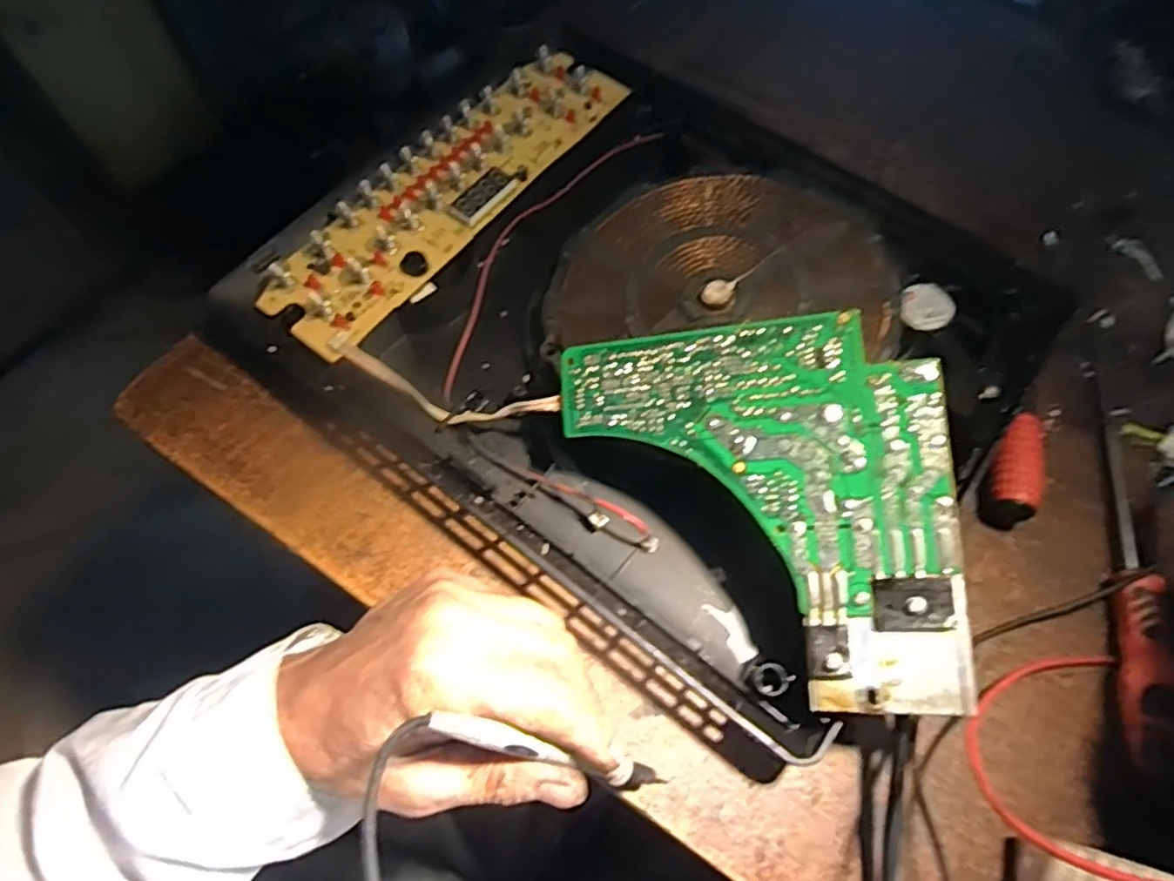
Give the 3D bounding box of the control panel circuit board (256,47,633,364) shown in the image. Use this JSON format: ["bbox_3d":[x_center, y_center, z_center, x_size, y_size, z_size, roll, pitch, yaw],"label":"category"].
[{"bbox_3d":[-0.082,-0.154,0.411,0.071,0.016,0.254,34,69,16],"label":"control panel circuit board"}]

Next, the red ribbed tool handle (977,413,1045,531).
[{"bbox_3d":[0.221,0.015,0.359,0.027,0.026,0.056,20,64,10],"label":"red ribbed tool handle"}]

